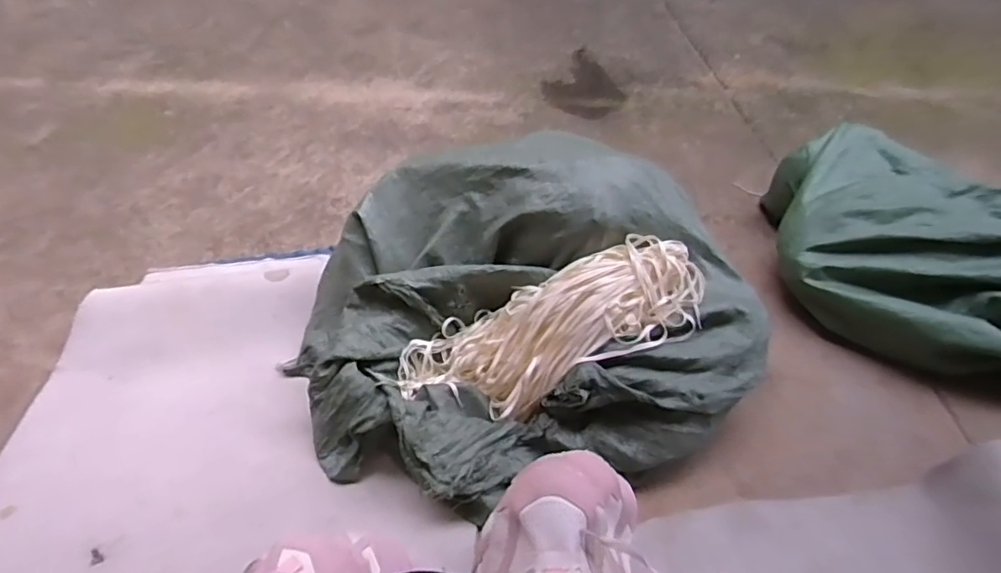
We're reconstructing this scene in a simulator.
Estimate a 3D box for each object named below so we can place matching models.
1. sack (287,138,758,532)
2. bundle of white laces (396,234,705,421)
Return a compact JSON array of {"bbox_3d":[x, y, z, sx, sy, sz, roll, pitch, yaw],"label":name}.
[{"bbox_3d":[0.048,0.045,0.970,0.788,0.292,0.529,1,51,-5],"label":"sack"},{"bbox_3d":[0.086,0.084,0.969,0.532,0.119,0.193,-23,52,11],"label":"bundle of white laces"}]

